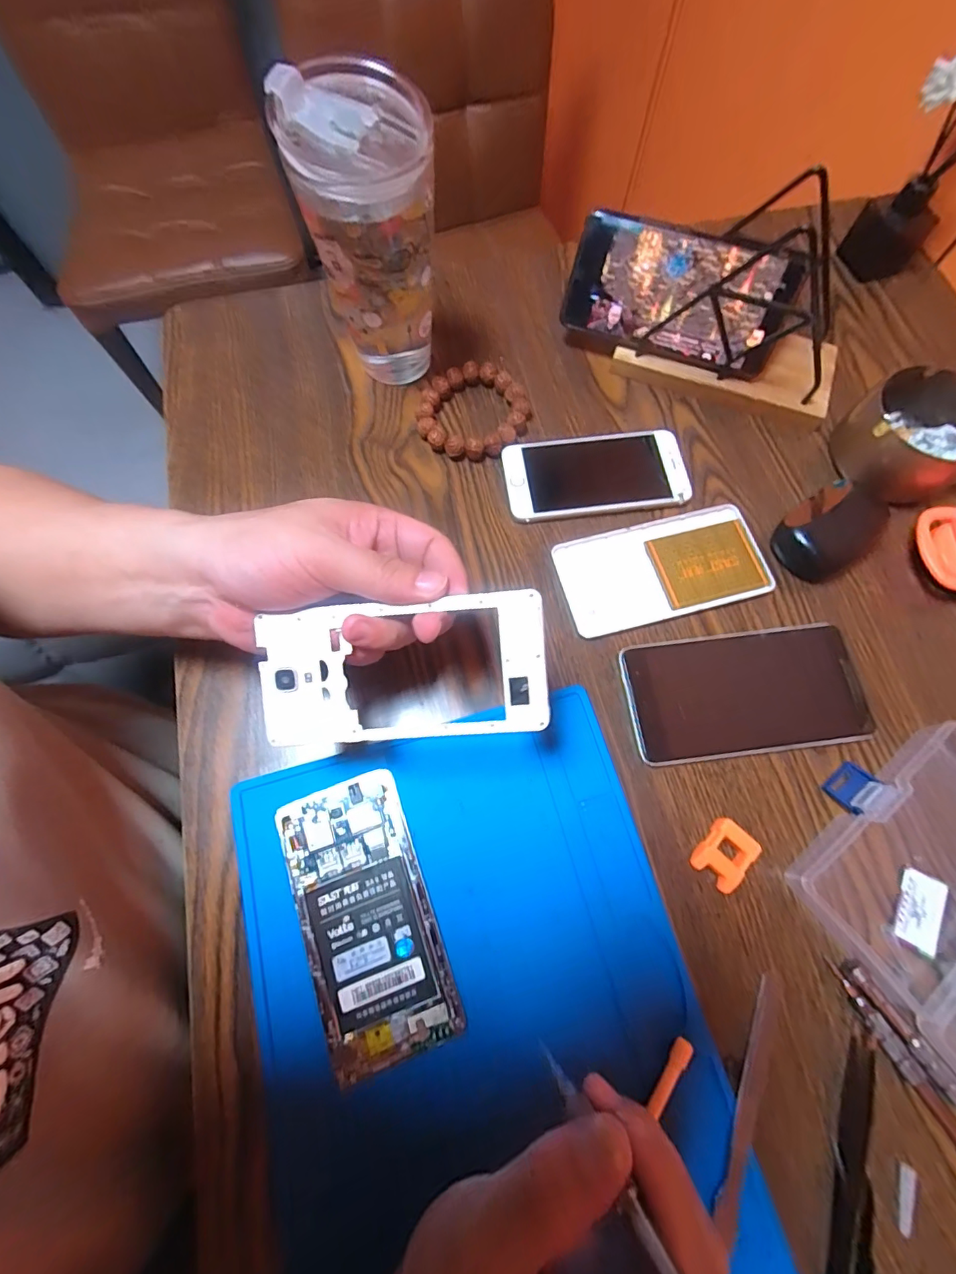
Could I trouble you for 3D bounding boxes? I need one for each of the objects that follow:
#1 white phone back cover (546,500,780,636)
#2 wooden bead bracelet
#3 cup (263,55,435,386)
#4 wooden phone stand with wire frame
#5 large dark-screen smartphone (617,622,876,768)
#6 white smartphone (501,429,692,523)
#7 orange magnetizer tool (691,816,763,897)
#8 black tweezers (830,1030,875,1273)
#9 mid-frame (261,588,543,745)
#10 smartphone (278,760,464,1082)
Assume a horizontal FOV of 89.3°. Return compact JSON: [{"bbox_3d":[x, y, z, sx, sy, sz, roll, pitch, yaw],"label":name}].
[{"bbox_3d":[0.131,-0.049,0.343,0.143,0.005,0.072,-15,72,-5],"label":"white phone back cover"},{"bbox_3d":[-0.003,-0.175,0.378,0.079,0.016,0.083,0,71,0],"label":"wooden bead bracelet"},{"bbox_3d":[-0.069,-0.256,0.330,0.079,0.158,0.080,0,71,0],"label":"cup"},{"bbox_3d":[0.203,-0.240,0.353,0.165,0.106,0.086,24,73,7],"label":"wooden phone stand with wire frame"},{"bbox_3d":[0.171,0.036,0.314,0.148,0.008,0.078,-7,72,-3],"label":"large dark-screen smartphone"},{"bbox_3d":[0.089,-0.123,0.367,0.134,0.009,0.067,-7,72,-3],"label":"white smartphone"},{"bbox_3d":[0.143,0.127,0.282,0.026,0.015,0.034,38,75,11],"label":"orange magnetizer tool"},{"bbox_3d":[0.179,0.284,0.229,0.016,0.010,0.162,17,72,5],"label":"black tweezers"},{"bbox_3d":[-0.037,0.017,0.238,0.140,0.005,0.067,-5,94,2],"label":"mid-frame"},{"bbox_3d":[-0.063,0.155,0.271,0.070,0.009,0.142,-20,73,-7],"label":"smartphone"}]

